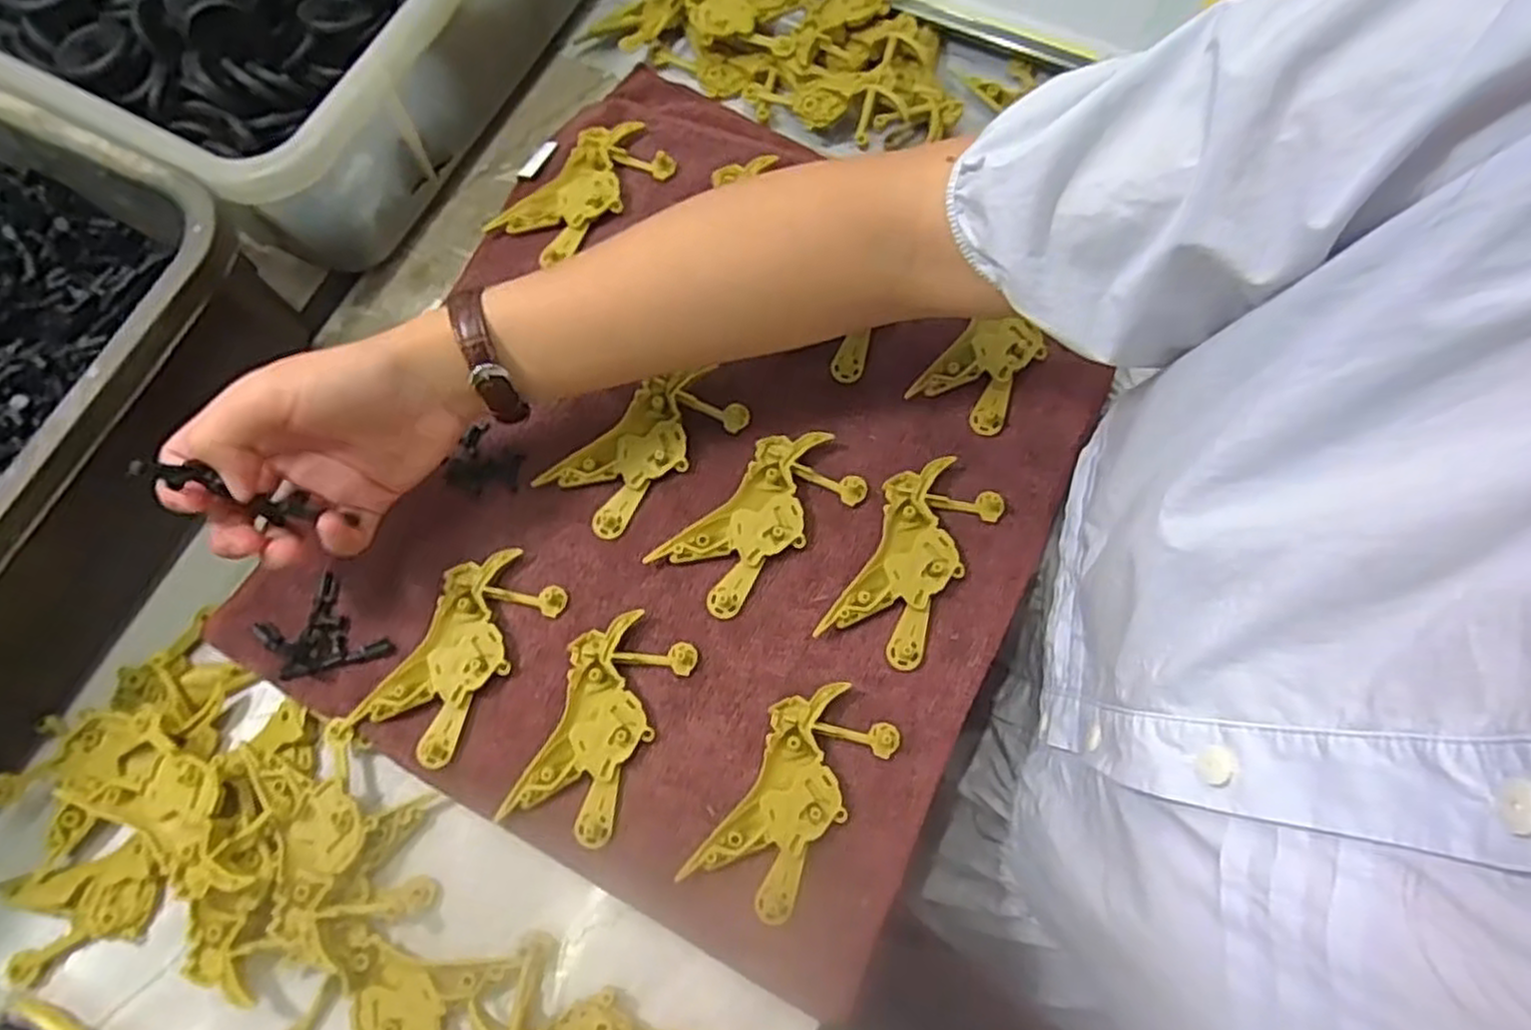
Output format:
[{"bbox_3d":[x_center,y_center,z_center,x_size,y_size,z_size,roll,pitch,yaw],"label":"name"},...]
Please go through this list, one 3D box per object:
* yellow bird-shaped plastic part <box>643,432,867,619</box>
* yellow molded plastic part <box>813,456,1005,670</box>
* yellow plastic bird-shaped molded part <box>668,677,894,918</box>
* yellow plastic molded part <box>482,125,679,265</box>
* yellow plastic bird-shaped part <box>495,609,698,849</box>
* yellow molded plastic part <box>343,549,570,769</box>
[{"bbox_3d":[-0.003,0.001,0.381,0.099,0.010,0.050,-41,76,-10],"label":"yellow bird-shaped plastic part"},{"bbox_3d":[0.070,0.021,0.372,0.050,0.010,0.096,29,76,11],"label":"yellow molded plastic part"},{"bbox_3d":[0.010,0.125,0.342,0.050,0.010,0.103,35,77,12],"label":"yellow plastic bird-shaped molded part"},{"bbox_3d":[-0.106,-0.186,0.450,0.104,0.019,0.047,-41,76,-10],"label":"yellow plastic molded part"},{"bbox_3d":[-0.075,0.095,0.355,0.050,0.010,0.096,24,75,9],"label":"yellow plastic bird-shaped part"},{"bbox_3d":[-0.143,0.065,0.365,0.049,0.011,0.101,32,77,11],"label":"yellow molded plastic part"}]

